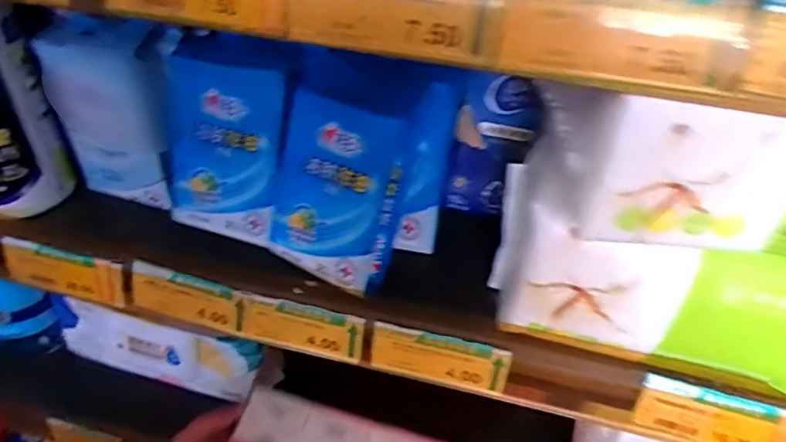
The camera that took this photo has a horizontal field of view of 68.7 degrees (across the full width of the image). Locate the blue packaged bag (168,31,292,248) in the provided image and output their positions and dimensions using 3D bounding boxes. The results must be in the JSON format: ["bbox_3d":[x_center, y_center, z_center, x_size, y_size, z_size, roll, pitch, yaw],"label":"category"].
[{"bbox_3d":[-0.114,-0.063,0.411,0.083,0.143,0.038,16,25,10],"label":"blue packaged bag"}]

